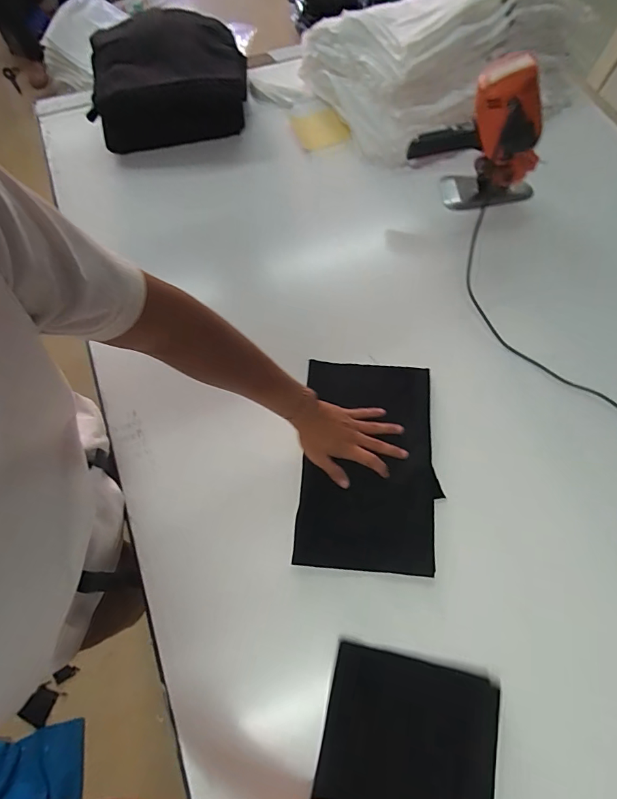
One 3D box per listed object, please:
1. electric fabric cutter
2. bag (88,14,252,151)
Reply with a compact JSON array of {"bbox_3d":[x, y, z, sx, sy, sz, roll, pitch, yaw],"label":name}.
[{"bbox_3d":[0.319,-0.459,0.738,0.255,0.243,0.099,13,68,5],"label":"electric fabric cutter"},{"bbox_3d":[-0.302,-0.714,0.907,0.324,0.112,0.320,-6,68,-3],"label":"bag"}]

